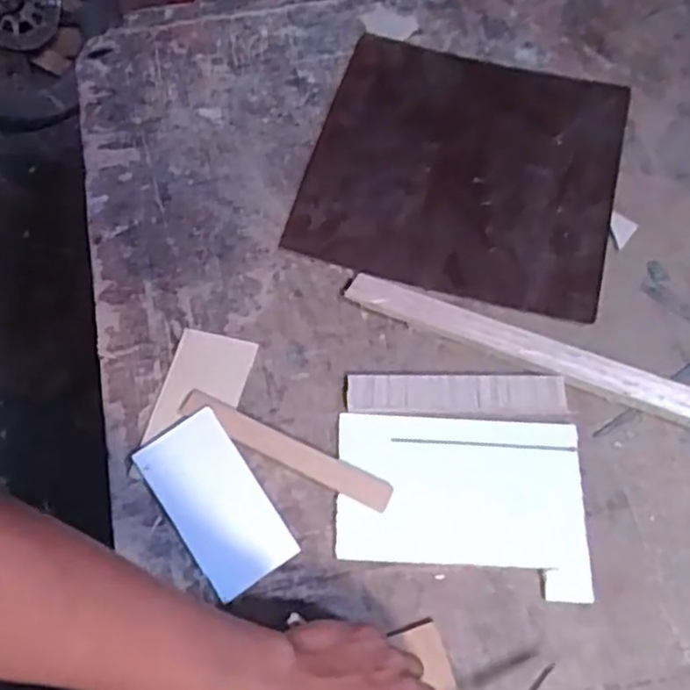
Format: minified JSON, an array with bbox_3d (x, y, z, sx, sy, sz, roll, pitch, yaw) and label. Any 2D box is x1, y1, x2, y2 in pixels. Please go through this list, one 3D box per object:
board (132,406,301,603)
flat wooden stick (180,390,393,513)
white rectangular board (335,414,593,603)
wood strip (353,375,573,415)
[{"bbox_3d":[-0.106,0.127,0.559,0.074,0.006,0.140,-35,72,-5],"label":"board"},{"bbox_3d":[-0.051,0.087,0.581,0.190,0.009,0.026,24,80,11],"label":"flat wooden stick"},{"bbox_3d":[0.094,0.128,0.566,0.197,0.011,0.136,2,65,2],"label":"white rectangular board"},{"bbox_3d":[0.096,0.044,0.598,0.184,0.013,0.035,0,65,1],"label":"wood strip"}]

